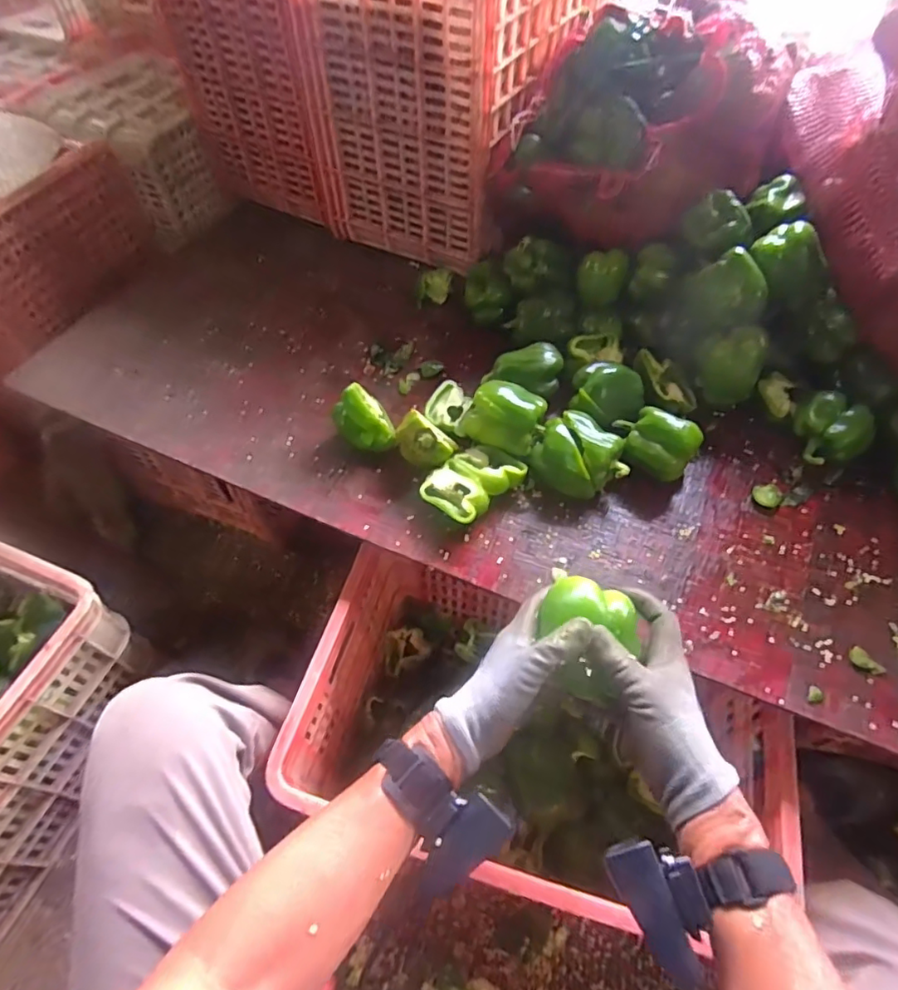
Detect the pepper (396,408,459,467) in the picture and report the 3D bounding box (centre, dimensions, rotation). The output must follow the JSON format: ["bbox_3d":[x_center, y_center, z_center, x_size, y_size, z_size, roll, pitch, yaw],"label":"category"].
[{"bbox_3d":[-0.031,-0.060,0.665,0.079,0.058,0.044,23,59,16],"label":"pepper"}]

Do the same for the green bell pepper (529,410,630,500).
[{"bbox_3d":[0.153,-0.042,0.650,0.103,0.065,0.084,32,61,21],"label":"green bell pepper"}]

